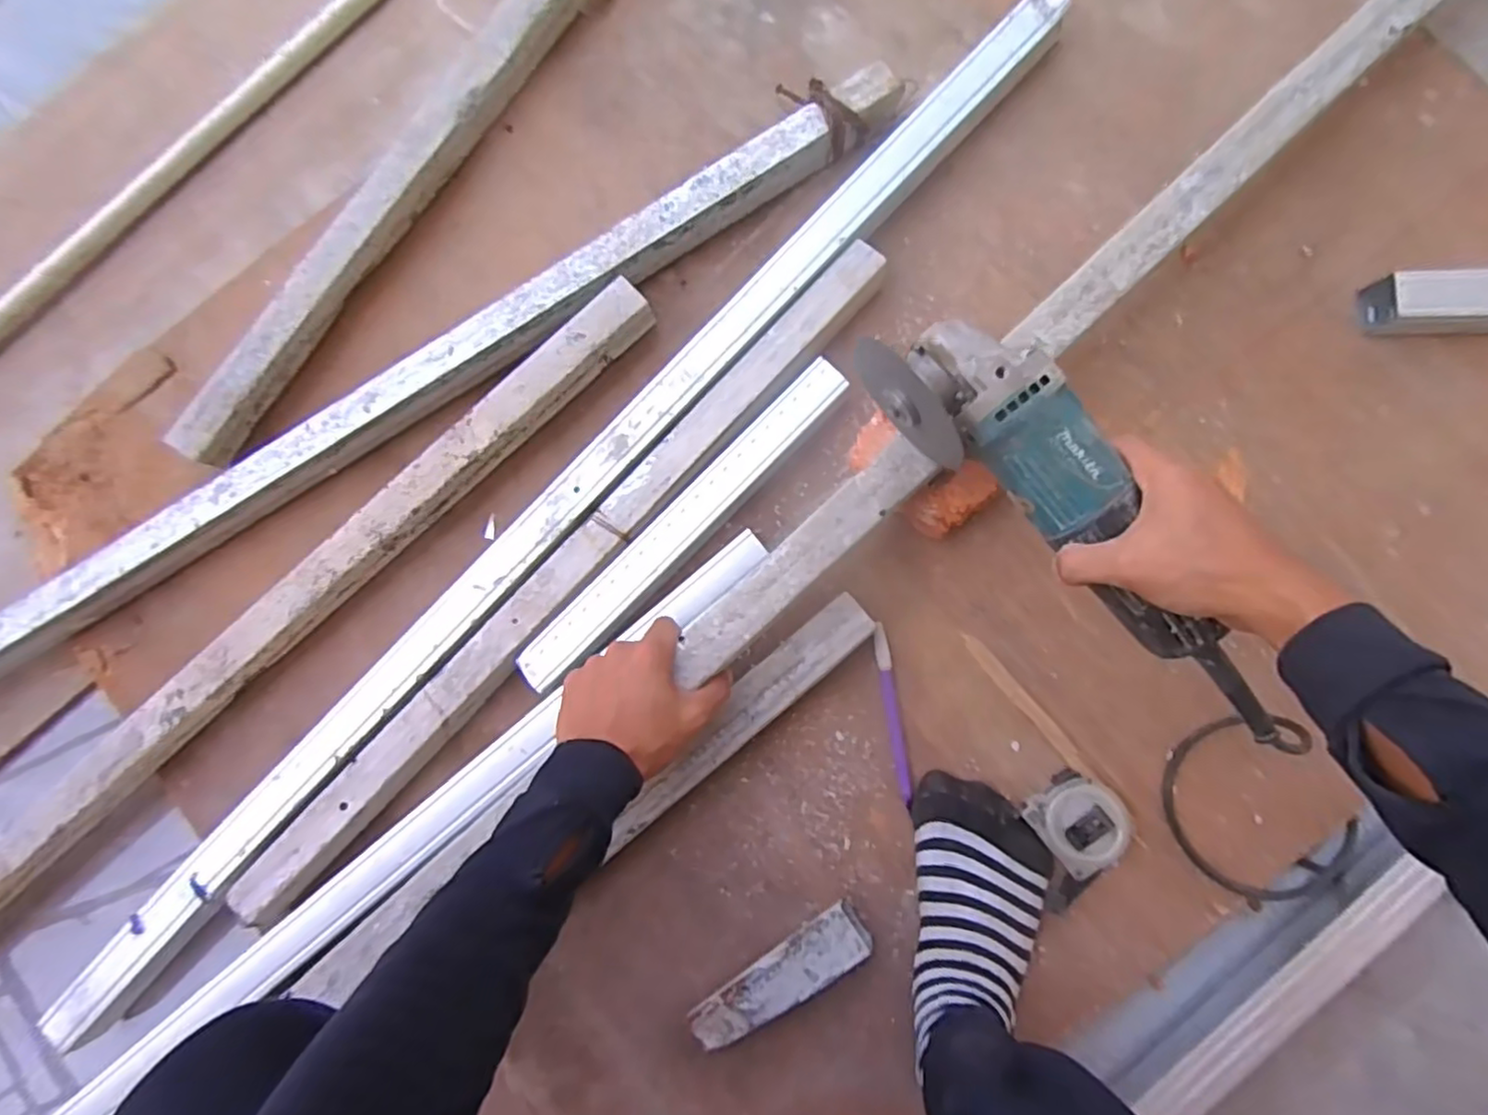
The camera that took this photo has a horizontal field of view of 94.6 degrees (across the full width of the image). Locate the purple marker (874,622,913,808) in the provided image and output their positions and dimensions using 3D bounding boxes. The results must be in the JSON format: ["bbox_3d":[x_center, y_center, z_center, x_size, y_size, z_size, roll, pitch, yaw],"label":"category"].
[{"bbox_3d":[0.119,0.124,0.545,0.012,0.006,0.140,-9,83,5],"label":"purple marker"}]

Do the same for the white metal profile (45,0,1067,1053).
[{"bbox_3d":[-0.139,-0.034,0.556,0.047,0.025,1.132,44,90,9],"label":"white metal profile"}]

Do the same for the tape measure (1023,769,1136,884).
[{"bbox_3d":[0.247,0.195,0.506,0.059,0.031,0.063,-44,81,0],"label":"tape measure"}]

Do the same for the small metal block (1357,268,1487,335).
[{"bbox_3d":[0.547,-0.195,0.524,0.114,0.036,0.043,0,84,6],"label":"small metal block"}]

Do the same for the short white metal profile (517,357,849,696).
[{"bbox_3d":[-0.045,-0.024,0.546,0.333,0.028,0.039,-45,81,0],"label":"short white metal profile"}]

